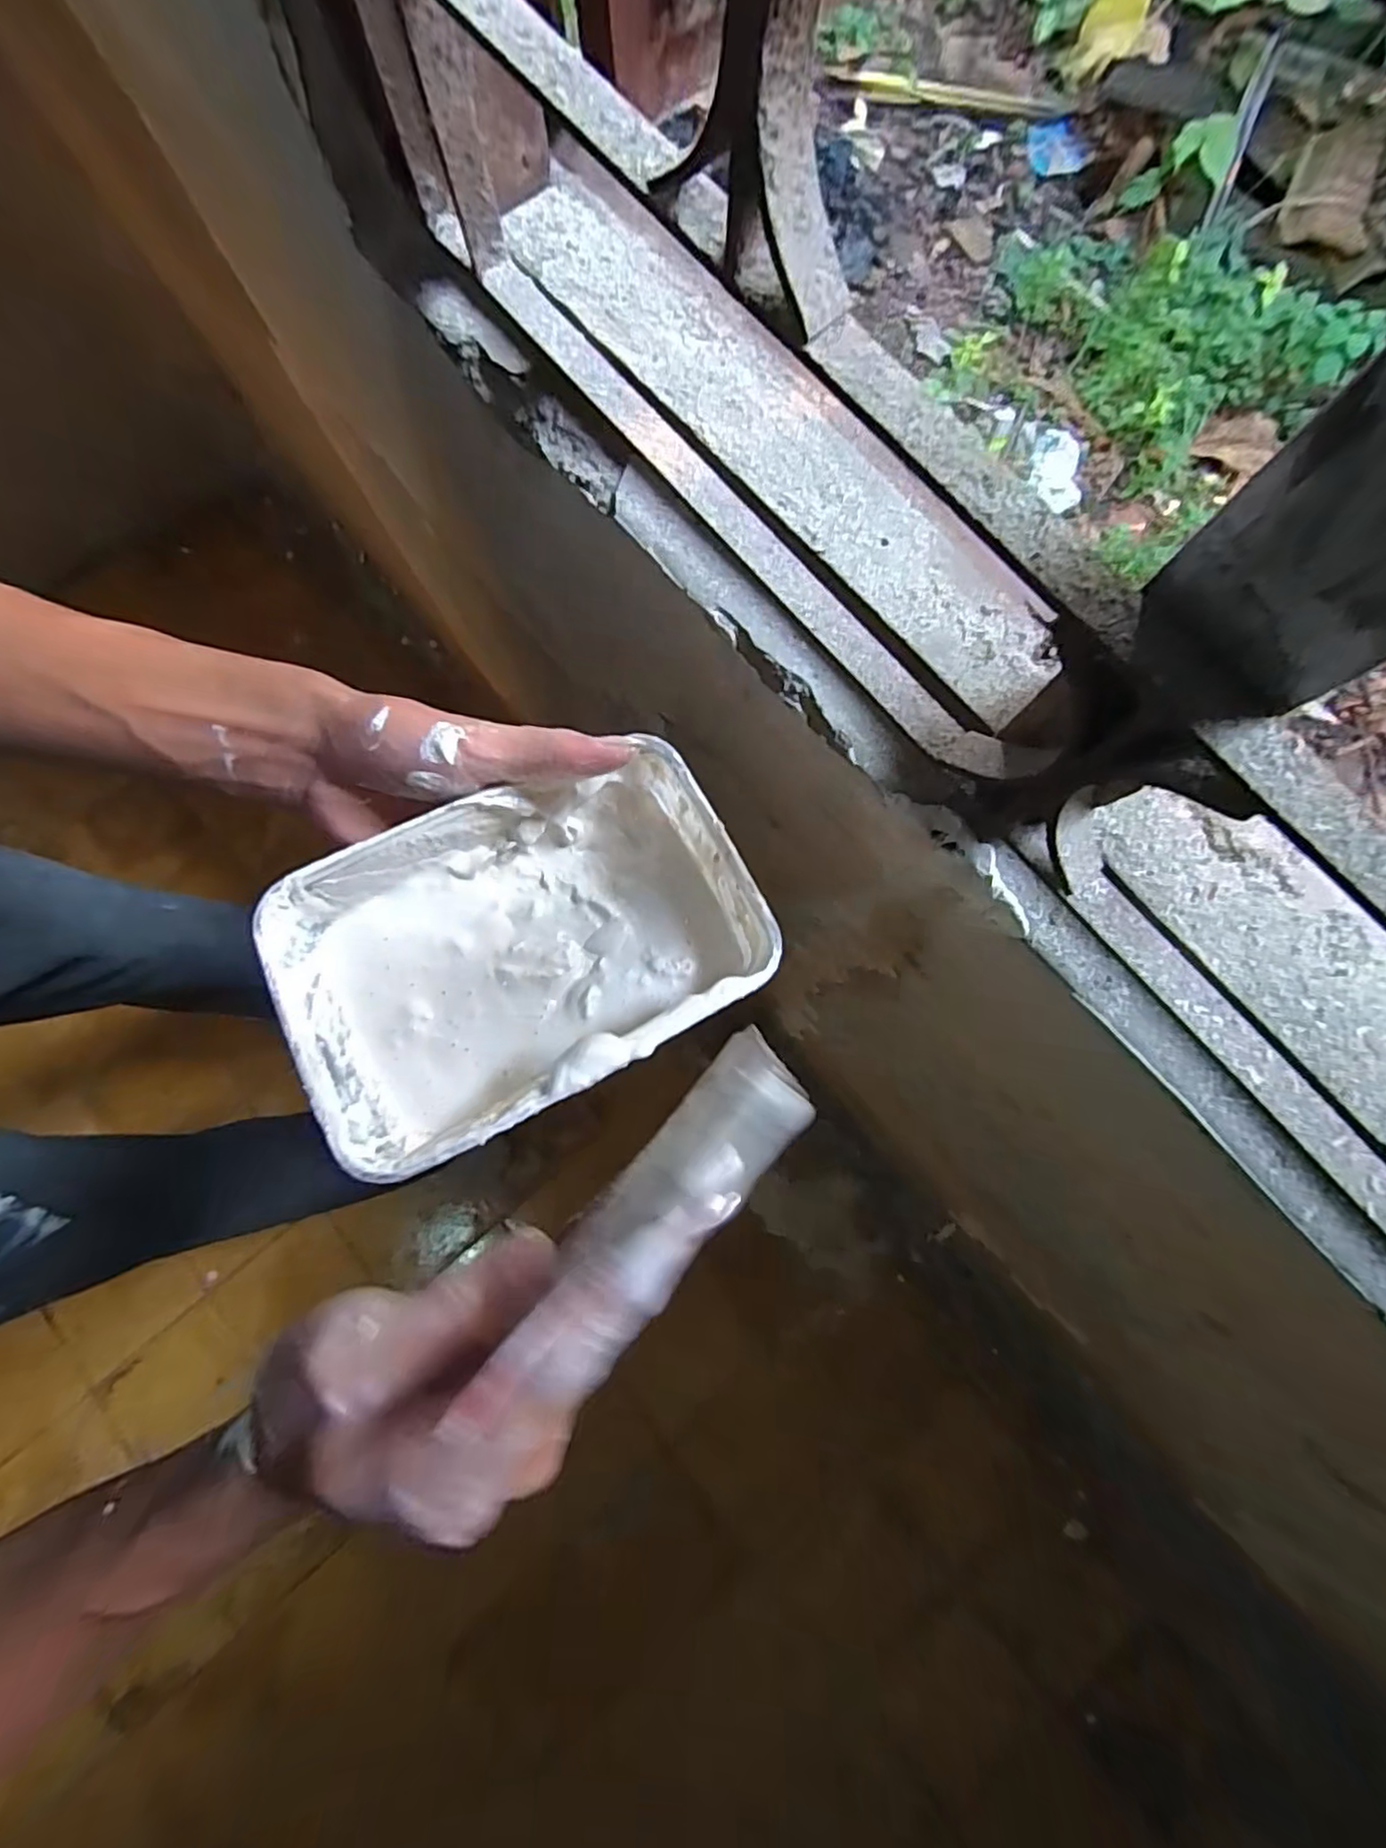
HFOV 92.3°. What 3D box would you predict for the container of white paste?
[{"bbox_3d":[-0.061,0.007,0.258,0.164,0.056,0.114,-28,80,-4],"label":"container of white paste"}]

